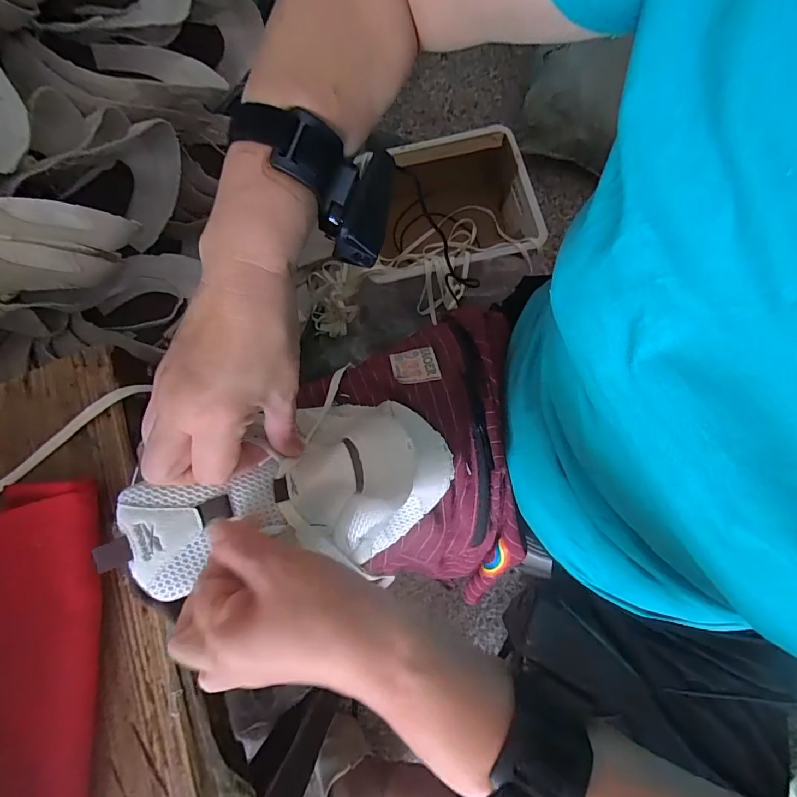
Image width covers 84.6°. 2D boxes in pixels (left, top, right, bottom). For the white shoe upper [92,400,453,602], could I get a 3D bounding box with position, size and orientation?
[{"bbox_3d":[-0.078,0.071,0.315,0.217,0.102,0.121,-13,76,-15],"label":"white shoe upper"}]

